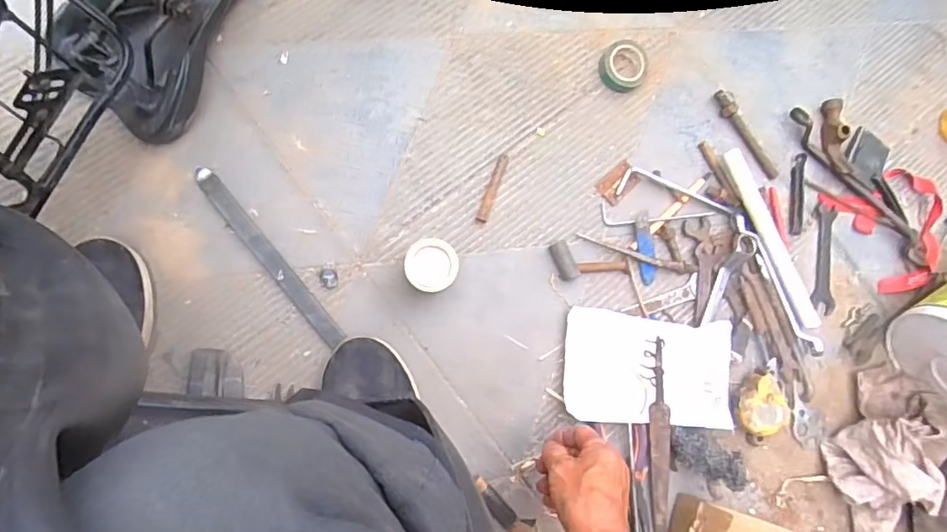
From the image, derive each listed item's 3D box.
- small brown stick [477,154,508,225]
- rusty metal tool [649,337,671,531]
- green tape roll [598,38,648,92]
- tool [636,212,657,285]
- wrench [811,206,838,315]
[{"bbox_3d":[0.022,-0.089,0.616,0.013,0.007,0.083,21,84,-8],"label":"small brown stick"},{"bbox_3d":[0.213,0.212,0.610,0.021,0.007,0.257,0,95,16],"label":"rusty metal tool"},{"bbox_3d":[0.183,-0.243,0.645,0.059,0.022,0.059,1,87,-10],"label":"green tape roll"},{"bbox_3d":[0.207,-0.021,0.636,0.022,0.012,0.084,-7,88,-10],"label":"tool"},{"bbox_3d":[0.446,-0.009,0.677,0.029,0.007,0.135,4,86,-10],"label":"wrench"}]

